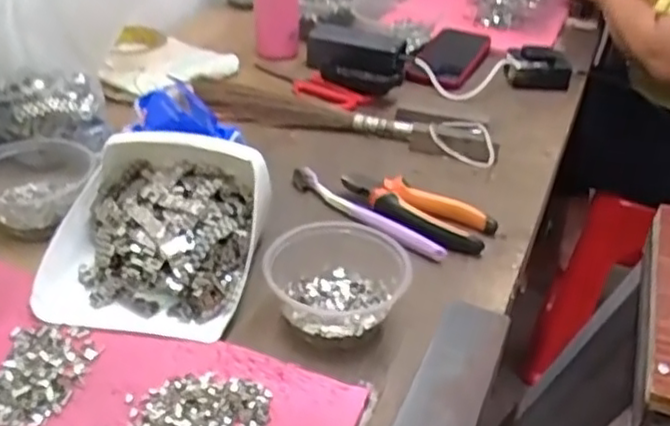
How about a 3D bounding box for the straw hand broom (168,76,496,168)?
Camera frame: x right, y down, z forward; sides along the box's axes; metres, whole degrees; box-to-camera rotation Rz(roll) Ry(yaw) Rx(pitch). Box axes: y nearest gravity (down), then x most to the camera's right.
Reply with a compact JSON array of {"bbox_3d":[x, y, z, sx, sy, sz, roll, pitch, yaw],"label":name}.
[{"bbox_3d":[-0.012,-0.116,0.785,0.387,0.020,0.078,12,35,10],"label":"straw hand broom"}]

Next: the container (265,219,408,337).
[{"bbox_3d":[-0.001,0.054,0.526,0.107,0.053,0.107,3,34,-2],"label":"container"}]

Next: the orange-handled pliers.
[{"bbox_3d":[0.072,-0.003,0.631,0.148,0.024,0.056,22,38,24],"label":"orange-handled pliers"}]

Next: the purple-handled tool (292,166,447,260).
[{"bbox_3d":[0.025,0.000,0.631,0.177,0.019,0.017,30,41,32],"label":"purple-handled tool"}]

